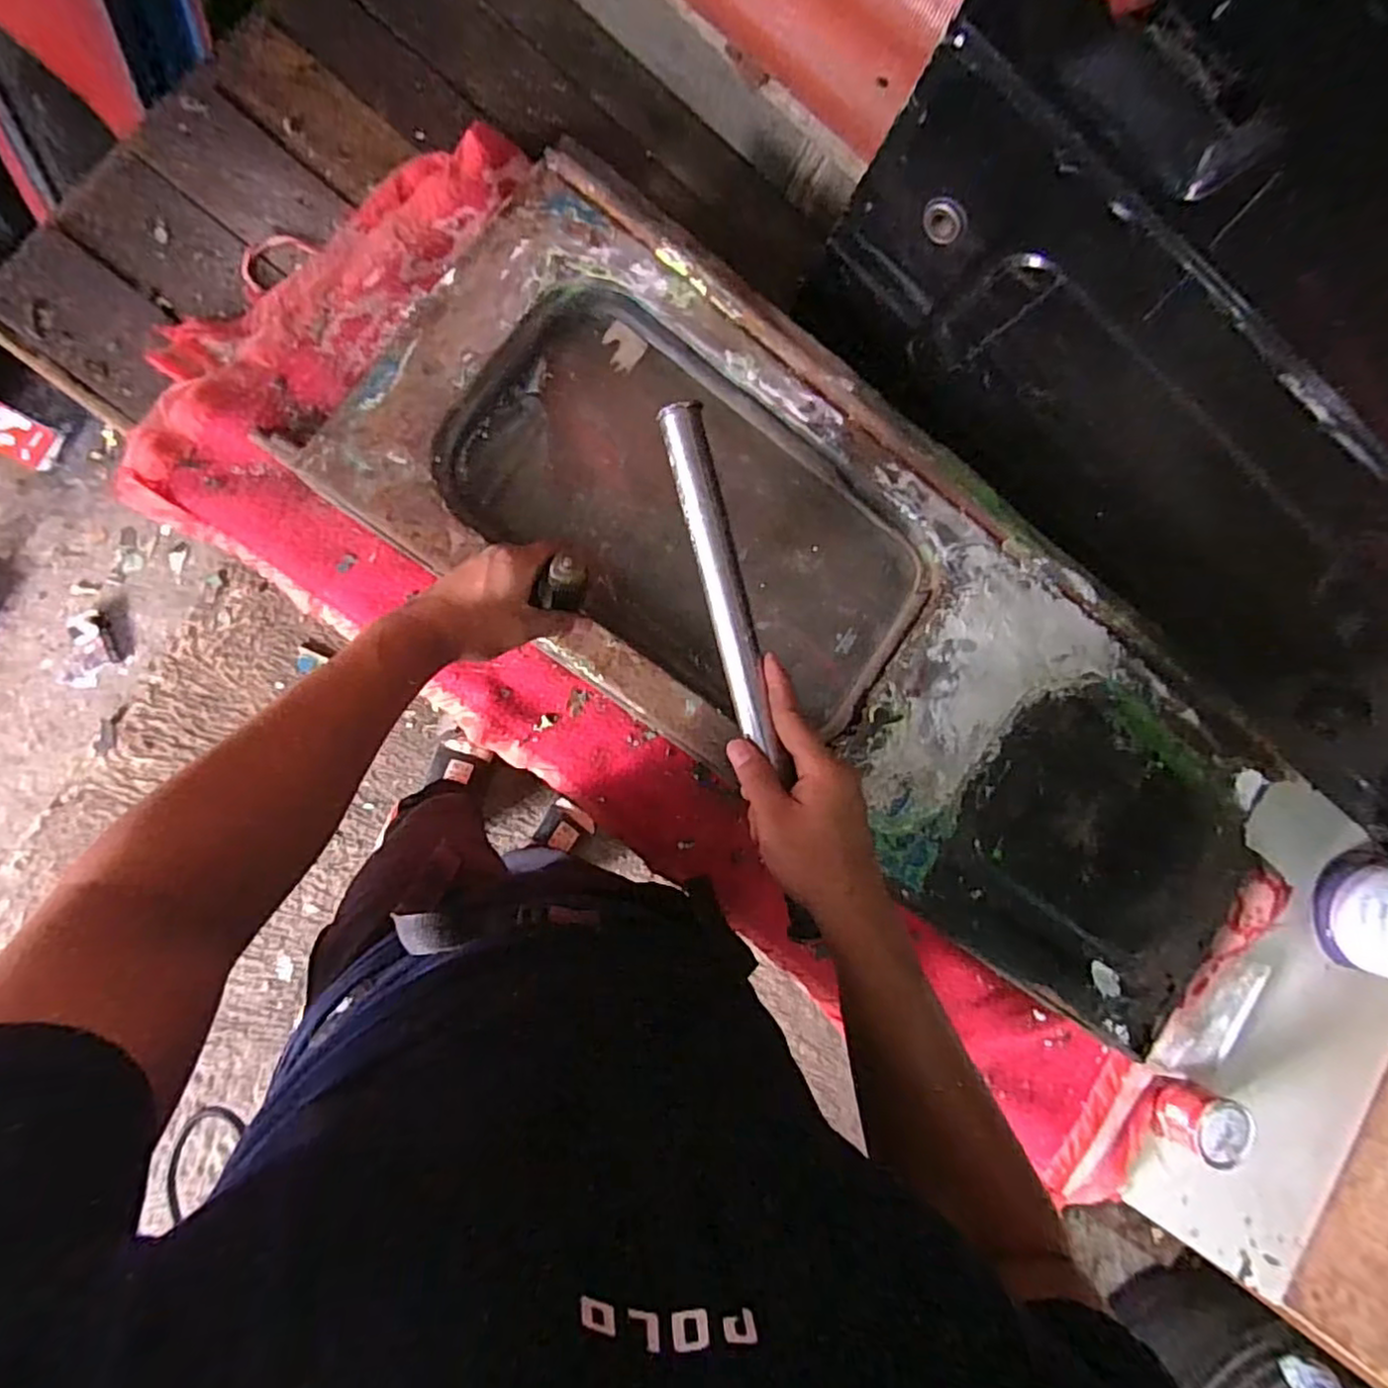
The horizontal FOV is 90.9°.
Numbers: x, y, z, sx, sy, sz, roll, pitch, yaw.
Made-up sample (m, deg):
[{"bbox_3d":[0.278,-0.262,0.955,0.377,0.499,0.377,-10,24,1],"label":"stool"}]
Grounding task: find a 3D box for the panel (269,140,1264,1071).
[{"bbox_3d":[0.144,-0.073,0.675,1.018,0.061,0.370,36,84,-7],"label":"panel"}]

